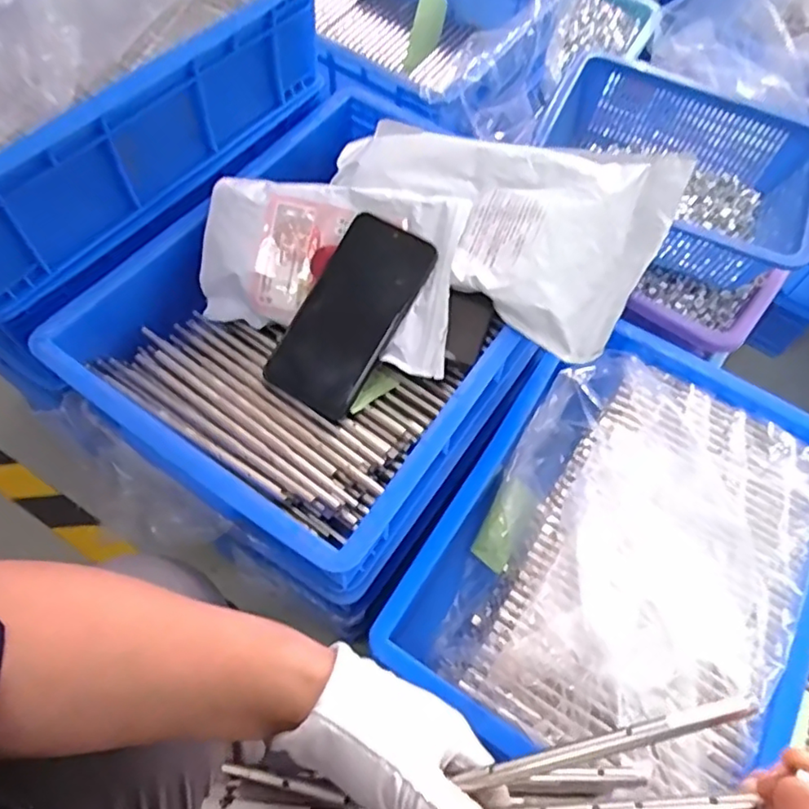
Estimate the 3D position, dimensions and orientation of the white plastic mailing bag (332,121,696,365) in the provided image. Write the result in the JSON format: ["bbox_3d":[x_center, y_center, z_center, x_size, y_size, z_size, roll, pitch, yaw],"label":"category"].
[{"bbox_3d":[0.076,-0.170,0.505,0.271,0.050,0.181,29,79,13],"label":"white plastic mailing bag"}]

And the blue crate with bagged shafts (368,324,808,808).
[{"bbox_3d":[0.209,0.111,0.544,0.295,0.129,0.368,30,63,13],"label":"blue crate with bagged shafts"}]

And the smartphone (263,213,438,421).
[{"bbox_3d":[-0.044,-0.072,0.474,0.074,0.013,0.160,30,85,13],"label":"smartphone"}]

